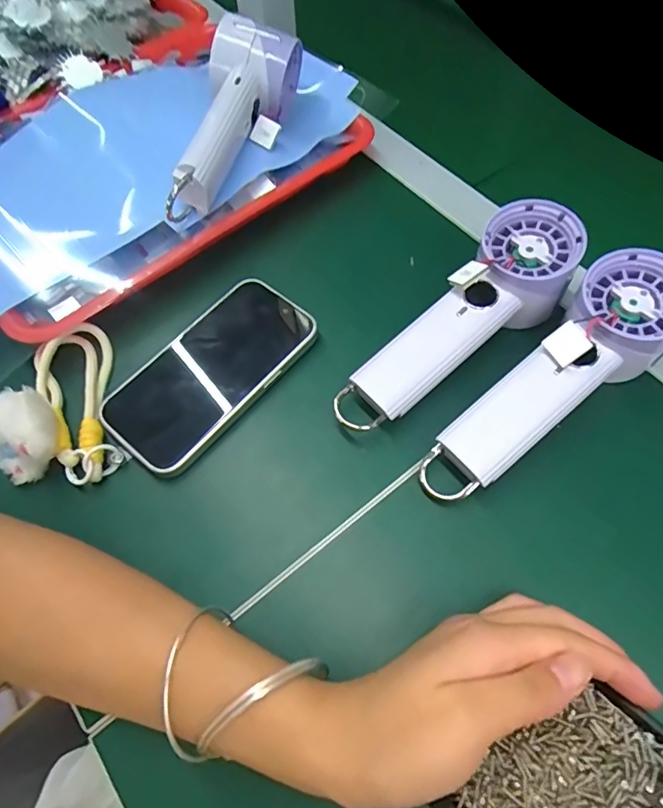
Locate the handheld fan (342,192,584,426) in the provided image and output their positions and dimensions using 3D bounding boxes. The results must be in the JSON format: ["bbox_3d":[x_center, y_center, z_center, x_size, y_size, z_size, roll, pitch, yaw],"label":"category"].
[{"bbox_3d":[0.085,-0.052,0.334,0.192,0.045,0.058,-42,68,-5],"label":"handheld fan"}]

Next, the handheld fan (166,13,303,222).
[{"bbox_3d":[-0.072,-0.220,0.389,0.060,0.066,0.184,8,62,5],"label":"handheld fan"}]

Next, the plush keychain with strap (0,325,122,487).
[{"bbox_3d":[-0.176,-0.004,0.311,0.067,0.033,0.104,-14,63,-7],"label":"plush keychain with strap"}]

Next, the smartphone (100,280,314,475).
[{"bbox_3d":[-0.080,-0.023,0.339,0.071,0.013,0.146,37,68,18],"label":"smartphone"}]

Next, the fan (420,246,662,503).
[{"bbox_3d":[0.136,-0.012,0.316,0.201,0.054,0.062,-41,68,-3],"label":"fan"}]

